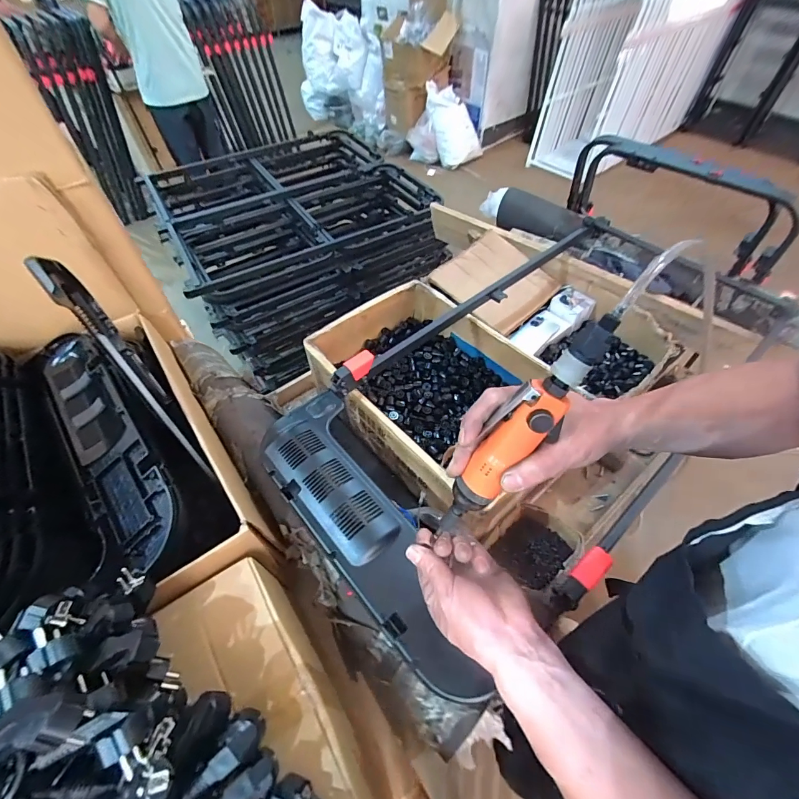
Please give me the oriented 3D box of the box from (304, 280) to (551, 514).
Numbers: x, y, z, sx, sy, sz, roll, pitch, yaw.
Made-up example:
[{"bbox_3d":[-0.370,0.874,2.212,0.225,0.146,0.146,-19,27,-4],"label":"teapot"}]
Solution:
[{"bbox_3d":[0.063,-0.038,0.869,0.357,0.159,0.445,-36,60,-23],"label":"box"}]

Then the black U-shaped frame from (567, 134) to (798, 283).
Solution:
[{"bbox_3d":[0.671,-0.492,0.973,0.098,0.204,0.534,-35,60,-22],"label":"black U-shaped frame"}]

